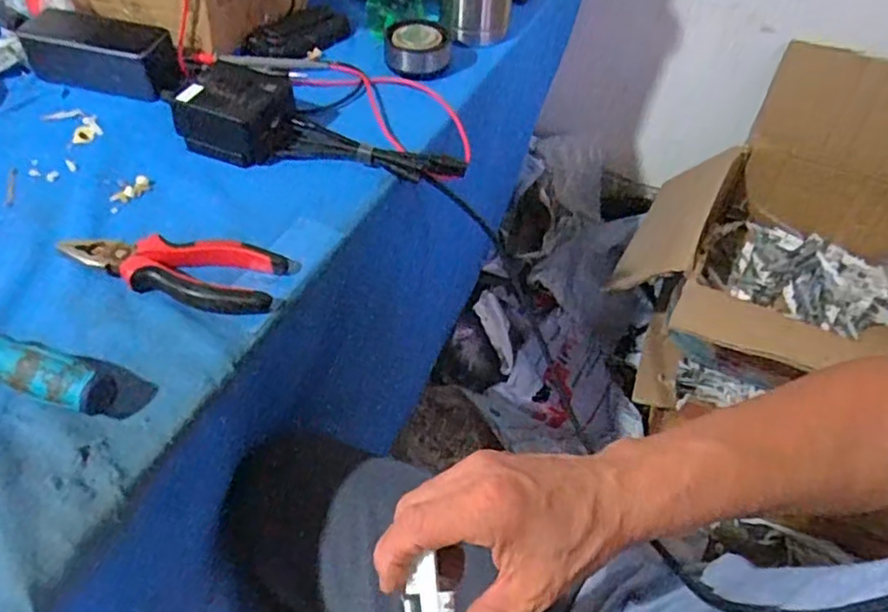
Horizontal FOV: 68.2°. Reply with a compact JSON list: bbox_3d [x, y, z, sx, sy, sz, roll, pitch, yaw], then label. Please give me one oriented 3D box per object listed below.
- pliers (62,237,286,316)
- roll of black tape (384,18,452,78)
[{"bbox_3d":[-0.193,-0.025,0.461,0.150,0.016,0.054,5,48,0],"label":"pliers"},{"bbox_3d":[-0.027,-0.267,0.669,0.065,0.031,0.074,-1,48,-5],"label":"roll of black tape"}]

